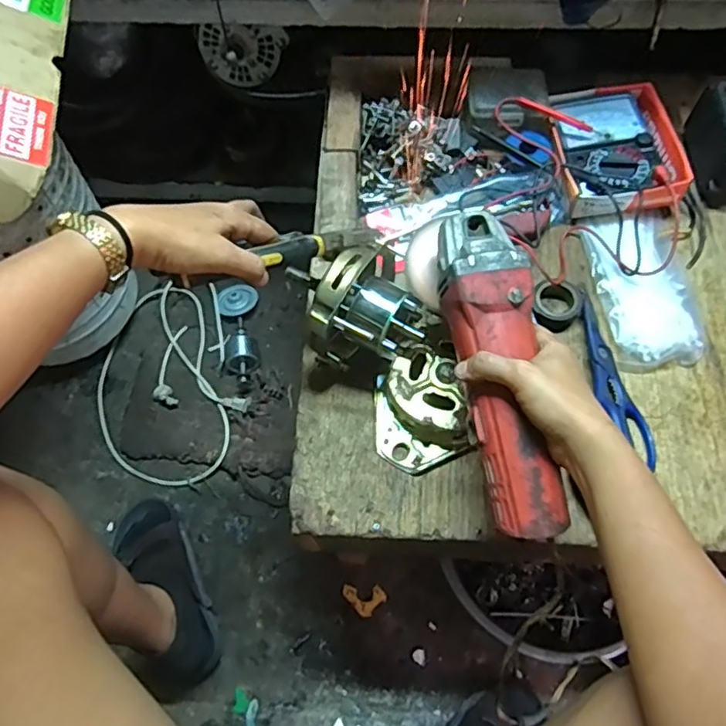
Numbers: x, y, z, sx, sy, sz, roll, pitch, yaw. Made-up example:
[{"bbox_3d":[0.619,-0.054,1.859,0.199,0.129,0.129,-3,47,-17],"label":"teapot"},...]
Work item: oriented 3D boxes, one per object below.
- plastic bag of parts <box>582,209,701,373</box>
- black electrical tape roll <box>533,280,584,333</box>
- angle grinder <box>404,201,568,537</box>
[{"bbox_3d":[0.299,-0.083,0.636,0.094,0.024,0.185,-4,64,-1],"label":"plastic bag of parts"},{"bbox_3d":[0.203,-0.062,0.628,0.050,0.020,0.051,0,64,1],"label":"black electrical tape roll"},{"bbox_3d":[0.105,0.008,0.483,0.068,0.093,0.254,-10,73,-3],"label":"angle grinder"}]

